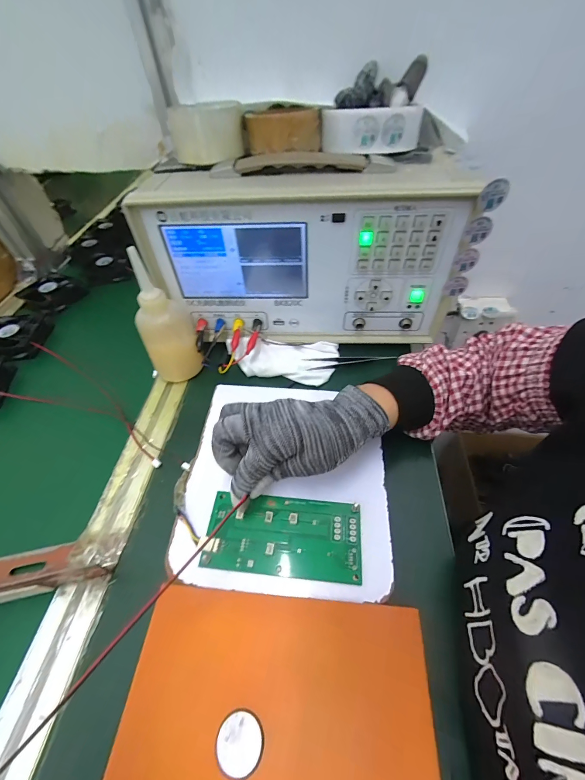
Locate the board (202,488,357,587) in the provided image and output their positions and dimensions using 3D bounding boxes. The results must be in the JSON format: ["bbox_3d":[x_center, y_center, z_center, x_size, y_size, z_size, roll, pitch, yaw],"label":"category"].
[{"bbox_3d":[-0.008,0.125,0.283,0.134,0.006,0.064,4,50,6],"label":"board"}]

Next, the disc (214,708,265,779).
[{"bbox_3d":[-0.033,0.221,0.202,0.029,0.004,0.028,-1,50,2],"label":"disc"}]

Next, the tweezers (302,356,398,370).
[{"bbox_3d":[0.076,-0.036,0.425,0.117,0.010,0.020,-4,50,-1],"label":"tweezers"}]

